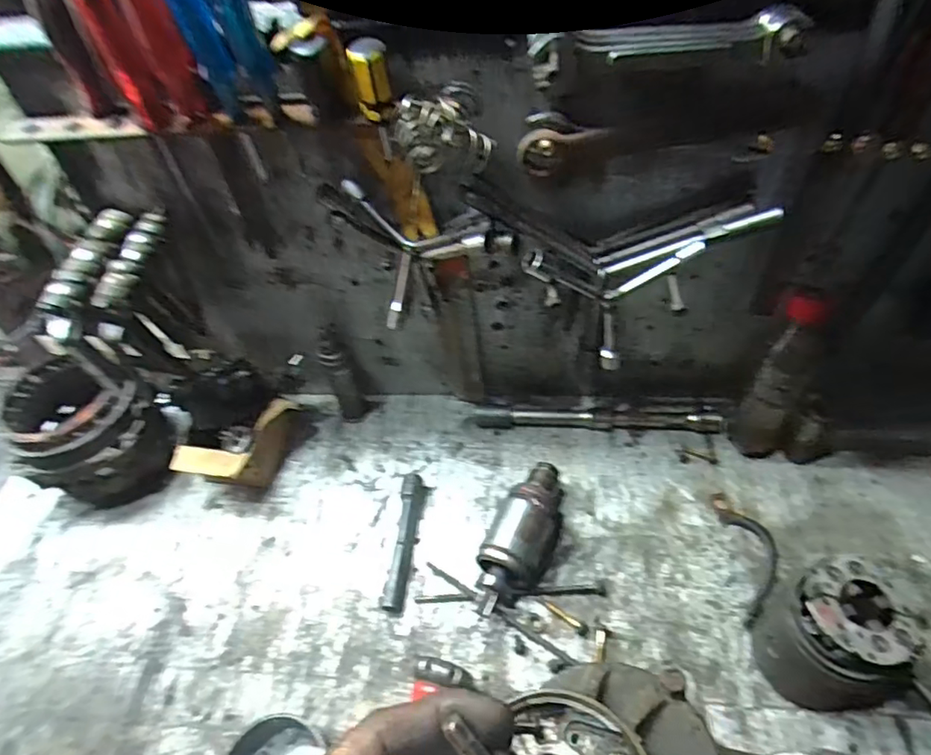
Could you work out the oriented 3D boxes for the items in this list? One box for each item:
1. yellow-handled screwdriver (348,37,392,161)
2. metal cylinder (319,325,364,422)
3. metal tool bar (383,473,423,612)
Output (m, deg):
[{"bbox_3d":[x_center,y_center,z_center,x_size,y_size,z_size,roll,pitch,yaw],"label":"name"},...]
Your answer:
[{"bbox_3d":[-0.057,-0.175,0.375,0.021,0.072,0.018,-12,49,-6],"label":"yellow-handled screwdriver"},{"bbox_3d":[-0.129,0.000,0.616,0.027,0.123,0.023,-22,50,-12],"label":"metal cylinder"},{"bbox_3d":[-0.058,0.149,0.554,0.017,0.023,0.133,1,49,7],"label":"metal tool bar"}]

